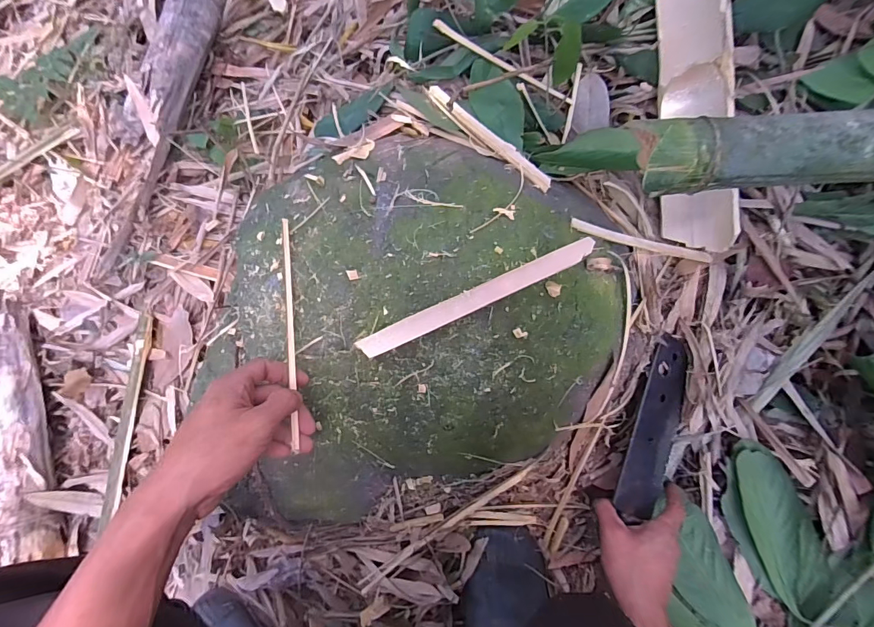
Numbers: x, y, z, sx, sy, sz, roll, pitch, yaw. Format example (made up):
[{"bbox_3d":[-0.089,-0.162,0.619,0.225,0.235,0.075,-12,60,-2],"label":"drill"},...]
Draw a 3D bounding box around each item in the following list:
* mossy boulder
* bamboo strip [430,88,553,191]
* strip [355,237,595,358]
[{"bbox_3d":[-0.015,-0.012,0.433,0.419,0.109,0.377,-15,88,-3],"label":"mossy boulder"},{"bbox_3d":[0.057,-0.214,0.494,0.017,0.012,0.220,-36,64,-7],"label":"bamboo strip"},{"bbox_3d":[0.038,-0.014,0.385,0.230,0.006,0.021,-25,99,-1],"label":"strip"}]

